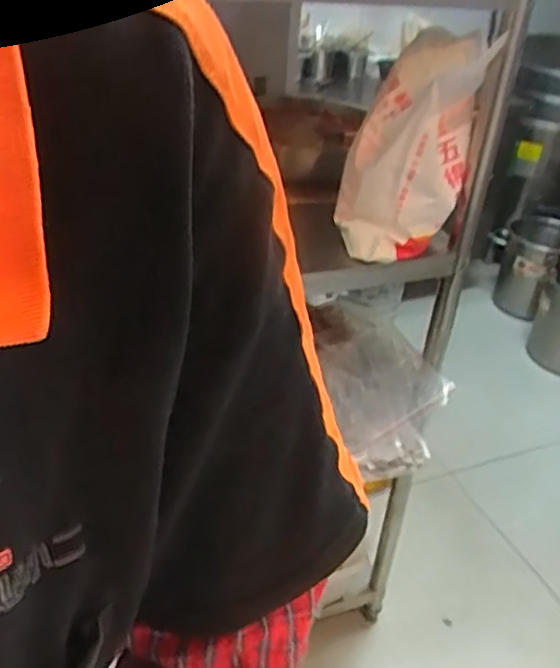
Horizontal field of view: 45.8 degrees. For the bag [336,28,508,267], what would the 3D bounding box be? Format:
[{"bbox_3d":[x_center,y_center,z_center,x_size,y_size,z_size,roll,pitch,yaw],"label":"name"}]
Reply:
[{"bbox_3d":[0.186,-0.255,0.914,0.139,0.280,0.151,19,35,18],"label":"bag"}]

